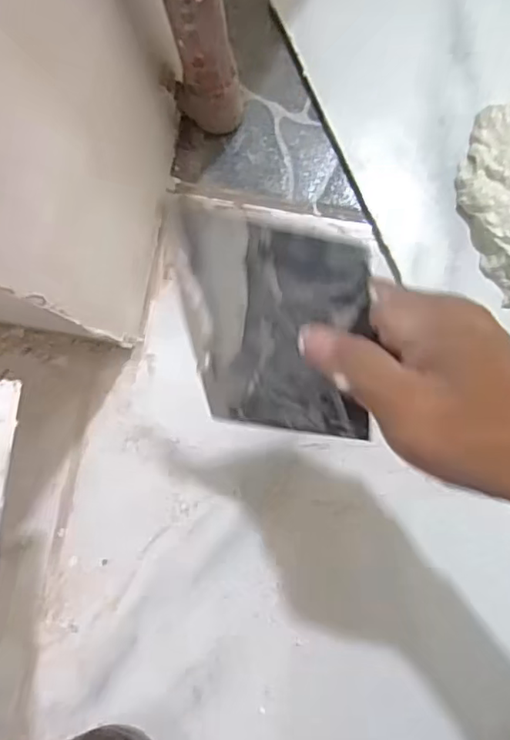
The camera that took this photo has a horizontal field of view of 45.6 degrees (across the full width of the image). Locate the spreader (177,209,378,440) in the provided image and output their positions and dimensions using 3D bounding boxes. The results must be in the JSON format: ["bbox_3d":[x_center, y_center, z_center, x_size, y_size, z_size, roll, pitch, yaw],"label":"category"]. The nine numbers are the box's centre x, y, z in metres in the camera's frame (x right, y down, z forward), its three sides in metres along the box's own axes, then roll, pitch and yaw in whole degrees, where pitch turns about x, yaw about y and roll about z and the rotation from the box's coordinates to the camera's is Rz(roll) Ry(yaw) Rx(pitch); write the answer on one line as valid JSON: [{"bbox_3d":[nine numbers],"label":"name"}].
[{"bbox_3d":[0.009,-0.013,0.282,0.086,0.123,0.007,12,48,19],"label":"spreader"}]

